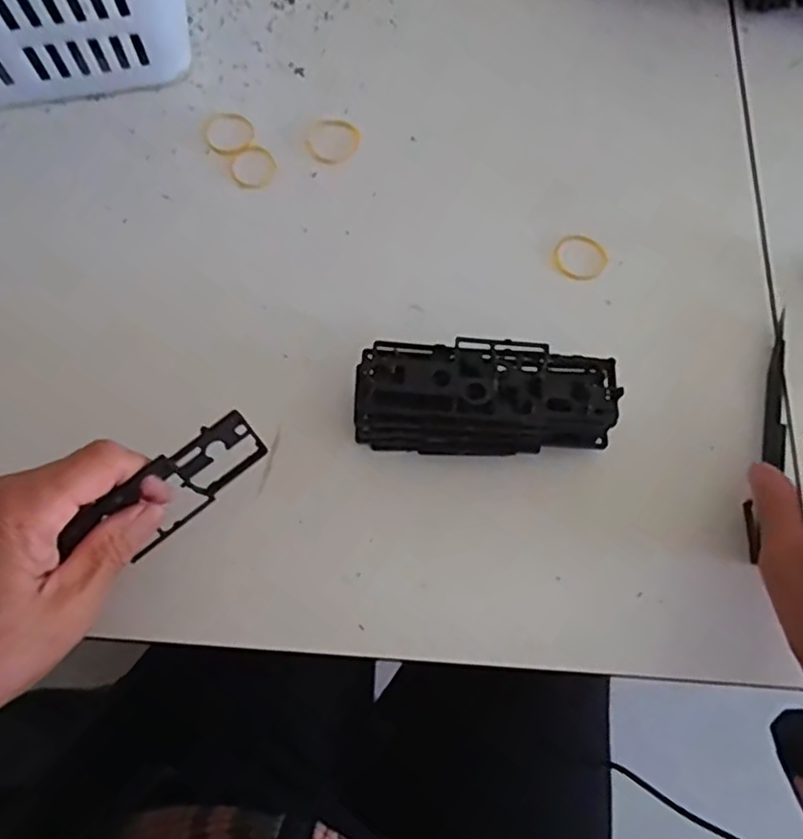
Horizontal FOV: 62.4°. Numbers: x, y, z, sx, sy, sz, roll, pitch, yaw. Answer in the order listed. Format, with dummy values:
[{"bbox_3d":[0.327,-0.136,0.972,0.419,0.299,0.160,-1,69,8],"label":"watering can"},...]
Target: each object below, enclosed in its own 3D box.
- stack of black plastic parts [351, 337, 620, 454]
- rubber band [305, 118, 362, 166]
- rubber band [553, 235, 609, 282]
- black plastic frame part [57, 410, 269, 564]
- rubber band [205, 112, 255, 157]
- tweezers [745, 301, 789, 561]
[{"bbox_3d":[0.041,-0.010,0.341,0.125,0.045,0.049,2,70,-2],"label":"stack of black plastic parts"},{"bbox_3d":[-0.043,-0.176,0.417,0.032,0.004,0.035,1,70,-2],"label":"rubber band"},{"bbox_3d":[0.107,-0.096,0.394,0.031,0.004,0.029,1,70,-2],"label":"rubber band"},{"bbox_3d":[-0.100,0.031,0.296,0.084,0.046,0.005,-41,57,-9],"label":"black plastic frame part"},{"bbox_3d":[-0.106,-0.178,0.412,0.031,0.004,0.030,1,70,-2],"label":"rubber band"},{"bbox_3d":[0.201,0.007,0.359,0.015,0.010,0.145,18,69,5],"label":"tweezers"}]

